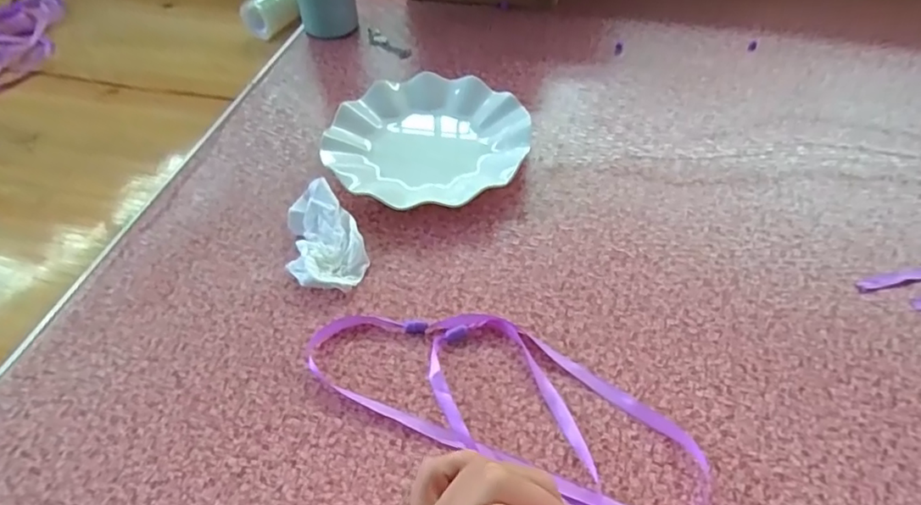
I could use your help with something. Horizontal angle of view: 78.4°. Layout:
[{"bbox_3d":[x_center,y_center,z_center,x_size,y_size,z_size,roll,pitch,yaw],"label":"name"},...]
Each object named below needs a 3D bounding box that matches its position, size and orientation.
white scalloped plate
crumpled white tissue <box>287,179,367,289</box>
[{"bbox_3d":[-0.031,-0.104,0.526,0.172,0.026,0.177,-1,49,1],"label":"white scalloped plate"},{"bbox_3d":[-0.109,-0.013,0.451,0.056,0.030,0.093,-13,50,-10],"label":"crumpled white tissue"}]

